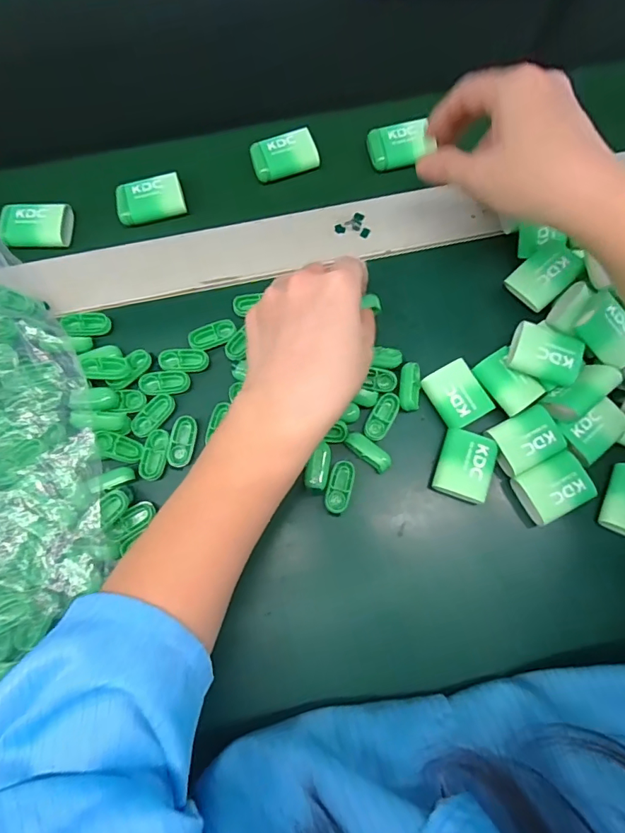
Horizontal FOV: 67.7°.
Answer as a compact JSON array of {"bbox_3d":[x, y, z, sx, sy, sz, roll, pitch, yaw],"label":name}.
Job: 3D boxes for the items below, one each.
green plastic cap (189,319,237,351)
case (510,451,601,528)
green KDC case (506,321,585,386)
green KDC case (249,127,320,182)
[{"bbox_3d":[-0.071,-0.058,0.331,0.033,0.005,0.016,-20,76,-5],"label":"green plastic cap"},{"bbox_3d":[0.157,0.046,0.304,0.043,0.015,0.034,-25,77,-6],"label":"case"},{"bbox_3d":[0.153,-0.041,0.310,0.044,0.017,0.033,21,77,6],"label":"green KDC case"},{"bbox_3d":[-0.023,-0.211,0.374,0.051,0.009,0.034,-17,76,-4],"label":"green KDC case"}]

